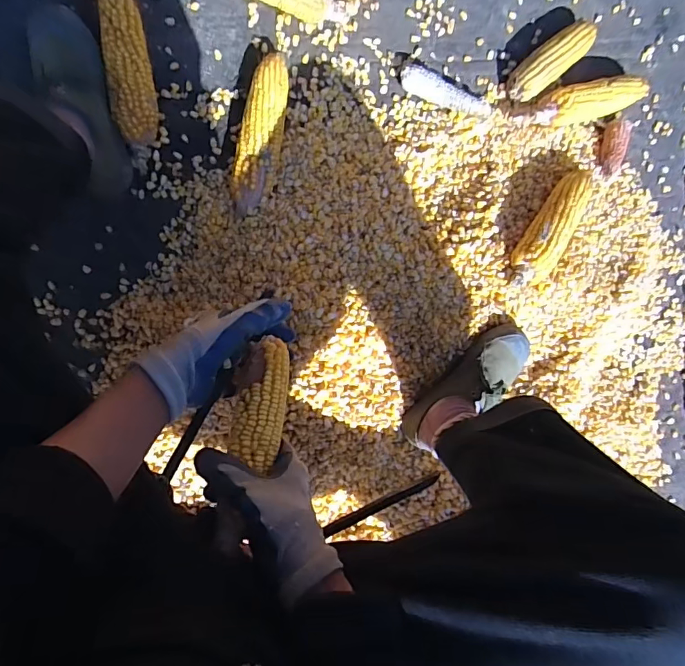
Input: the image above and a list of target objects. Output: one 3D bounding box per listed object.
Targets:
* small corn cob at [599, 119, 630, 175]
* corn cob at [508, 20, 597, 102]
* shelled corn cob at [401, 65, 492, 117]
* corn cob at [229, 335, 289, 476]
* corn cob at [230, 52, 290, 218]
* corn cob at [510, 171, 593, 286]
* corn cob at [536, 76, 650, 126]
[{"bbox_3d":[0.440,-0.303,0.751,0.037,0.035,0.085,2,96,-11],"label":"small corn cob"},{"bbox_3d":[0.320,-0.418,0.710,0.158,0.049,0.054,-42,100,-5],"label":"corn cob"},{"bbox_3d":[0.156,-0.357,0.694,0.145,0.035,0.038,21,92,-12],"label":"shelled corn cob"},{"bbox_3d":[-0.076,0.064,0.423,0.048,0.036,0.114,6,59,-10],"label":"corn cob"},{"bbox_3d":[-0.113,-0.271,0.641,0.061,0.057,0.221,8,94,-11],"label":"corn cob"},{"bbox_3d":[0.319,-0.162,0.687,0.058,0.042,0.221,37,73,-9],"label":"corn cob"},{"bbox_3d":[0.387,-0.363,0.722,0.191,0.061,0.053,-16,97,-9],"label":"corn cob"}]

